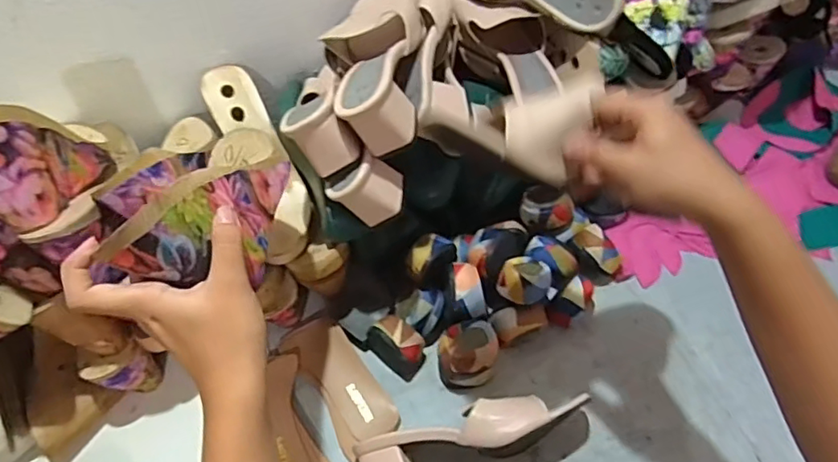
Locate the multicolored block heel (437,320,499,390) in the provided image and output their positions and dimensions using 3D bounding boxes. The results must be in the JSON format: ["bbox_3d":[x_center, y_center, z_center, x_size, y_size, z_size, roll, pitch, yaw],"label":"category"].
[{"bbox_3d":[0.052,0.136,0.620,0.066,0.072,0.053,-2,53,2],"label":"multicolored block heel"}]

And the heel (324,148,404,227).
[{"bbox_3d":[-0.049,-0.040,0.548,0.056,0.059,0.050,-45,26,10],"label":"heel"}]

